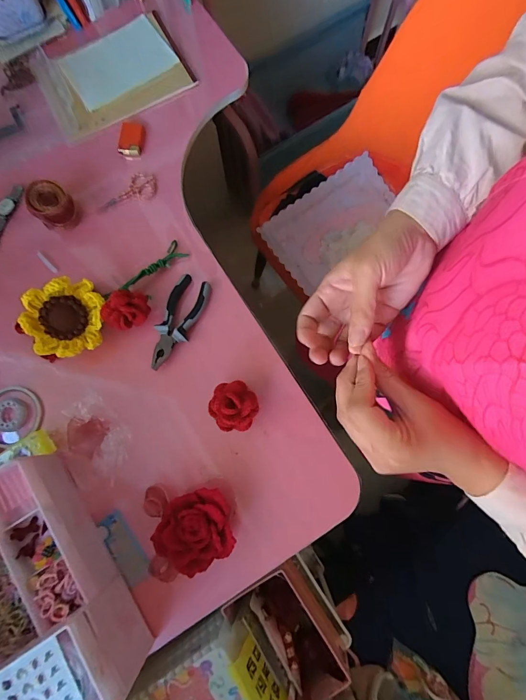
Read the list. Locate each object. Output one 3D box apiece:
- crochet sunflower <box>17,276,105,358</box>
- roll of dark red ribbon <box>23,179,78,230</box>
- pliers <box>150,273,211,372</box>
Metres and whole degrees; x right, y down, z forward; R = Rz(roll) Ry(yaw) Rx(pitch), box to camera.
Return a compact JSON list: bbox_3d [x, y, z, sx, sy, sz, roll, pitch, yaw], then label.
[{"bbox_3d":[-0.286,-0.048,0.504,0.103,0.030,0.107,-7,94,-21],"label":"crochet sunflower"},{"bbox_3d":[-0.340,-0.235,0.573,0.071,0.054,0.066,43,83,9],"label":"roll of dark red ribbon"},{"bbox_3d":[-0.132,-0.042,0.539,0.054,0.018,0.150,23,80,6],"label":"pliers"}]

